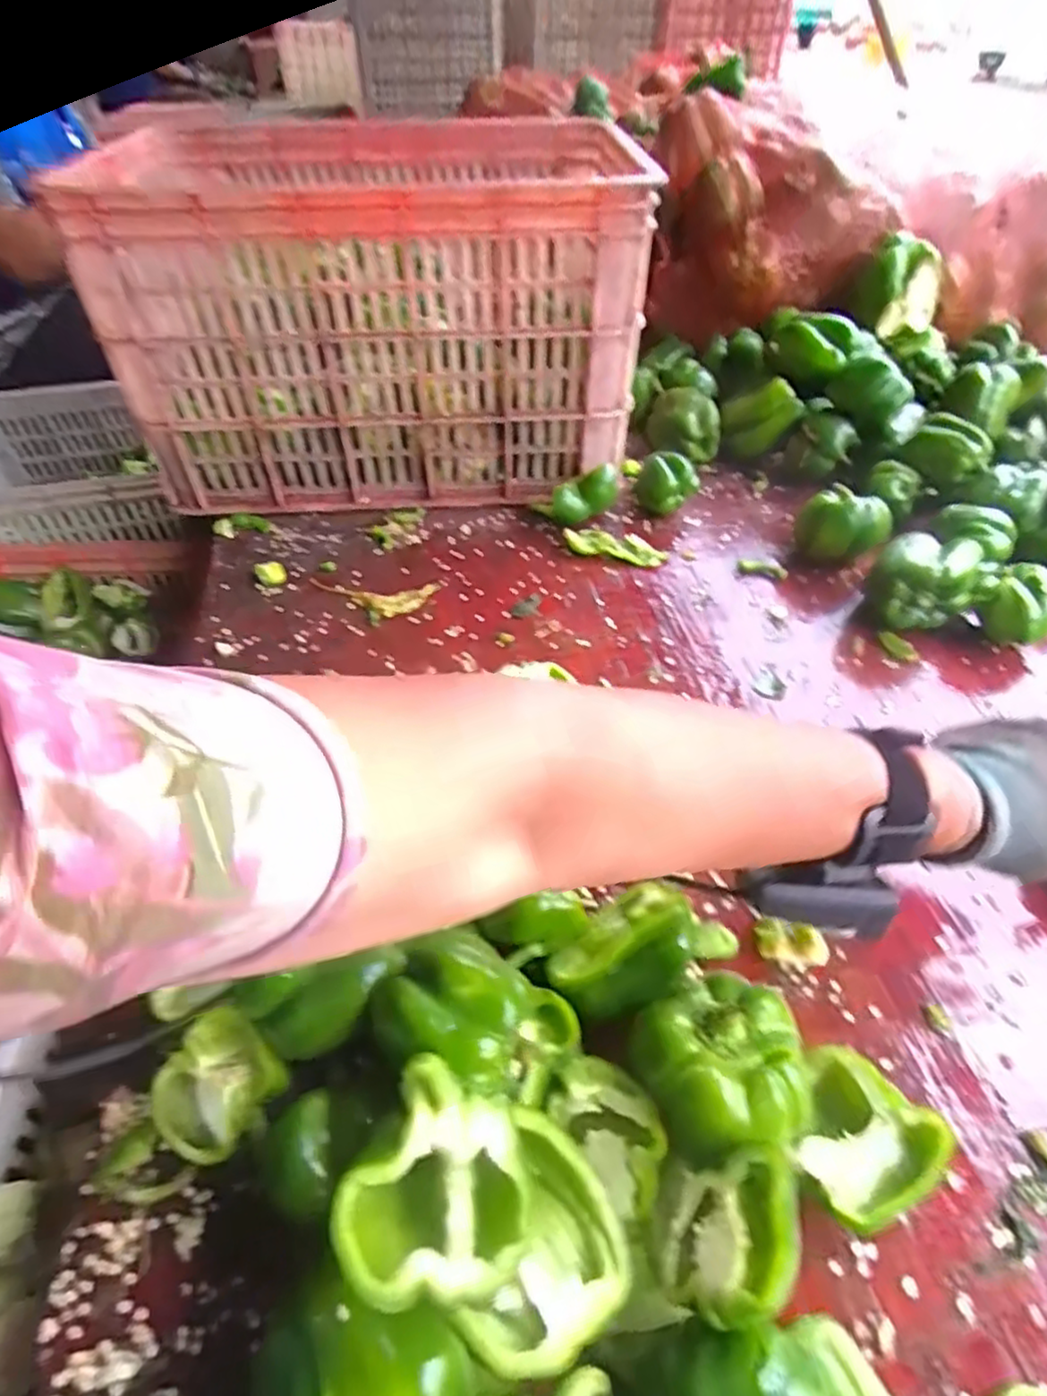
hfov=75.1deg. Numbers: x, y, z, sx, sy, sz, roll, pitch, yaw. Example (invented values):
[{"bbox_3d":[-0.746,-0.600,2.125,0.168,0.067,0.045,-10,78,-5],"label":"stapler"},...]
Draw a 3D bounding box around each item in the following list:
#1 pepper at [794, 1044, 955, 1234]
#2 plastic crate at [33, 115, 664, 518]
[{"bbox_3d":[0.156,0.208,0.322,0.063,0.041,0.065,1,47,-1],"label":"pepper"},{"bbox_3d":[-0.143,-0.431,0.747,0.496,0.283,0.385,-1,47,0],"label":"plastic crate"}]

